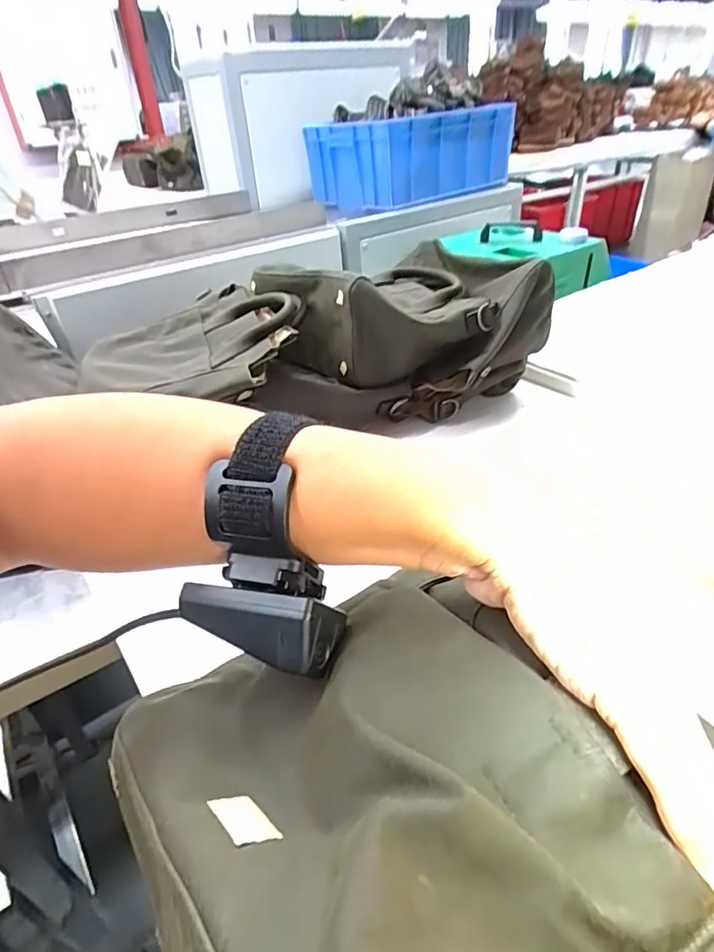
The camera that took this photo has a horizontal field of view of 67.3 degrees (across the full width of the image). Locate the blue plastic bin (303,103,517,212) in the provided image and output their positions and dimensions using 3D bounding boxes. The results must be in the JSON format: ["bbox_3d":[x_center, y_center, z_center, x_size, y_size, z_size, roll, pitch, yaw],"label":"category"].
[{"bbox_3d":[0.160,-0.941,1.578,0.540,0.193,0.321,-29,42,-31],"label":"blue plastic bin"}]

